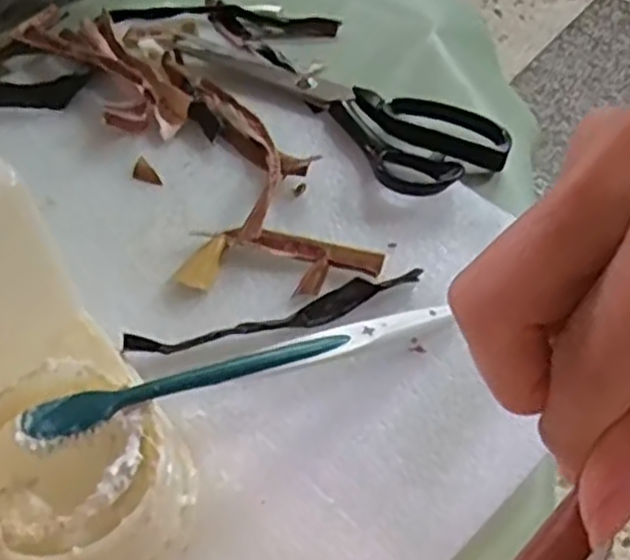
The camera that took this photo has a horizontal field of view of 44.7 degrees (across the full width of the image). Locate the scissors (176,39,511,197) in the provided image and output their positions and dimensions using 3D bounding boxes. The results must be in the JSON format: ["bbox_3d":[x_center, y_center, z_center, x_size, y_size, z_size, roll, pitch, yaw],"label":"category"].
[{"bbox_3d":[0.016,-0.110,0.447,0.080,0.012,0.198,-36,59,-27],"label":"scissors"}]

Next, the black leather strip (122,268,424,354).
[{"bbox_3d":[-0.016,0.015,0.340,0.136,0.008,0.015,-13,51,-12],"label":"black leather strip"}]

